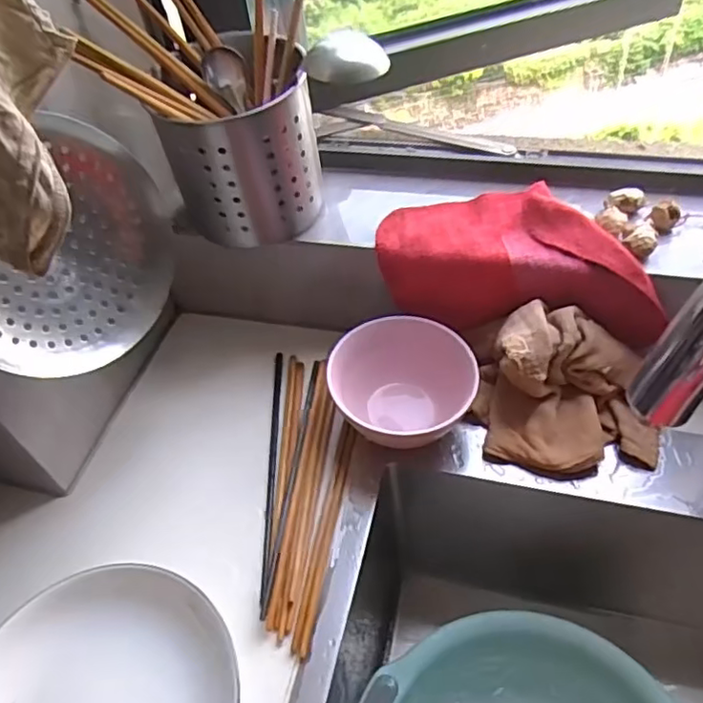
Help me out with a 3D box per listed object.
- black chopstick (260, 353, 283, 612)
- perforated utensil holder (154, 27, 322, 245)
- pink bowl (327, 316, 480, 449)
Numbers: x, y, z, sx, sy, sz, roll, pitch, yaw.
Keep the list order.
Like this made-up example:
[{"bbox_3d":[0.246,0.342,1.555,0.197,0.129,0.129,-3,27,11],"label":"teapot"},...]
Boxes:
[{"bbox_3d":[-0.065,0.091,0.508,0.007,0.009,0.232,-4,50,3],"label":"black chopstick"},{"bbox_3d":[-0.089,-0.175,0.523,0.115,0.129,0.135,-8,50,-1],"label":"perforated utensil holder"},{"bbox_3d":[0.043,0.033,0.503,0.114,0.069,0.100,-7,50,1],"label":"pink bowl"}]

